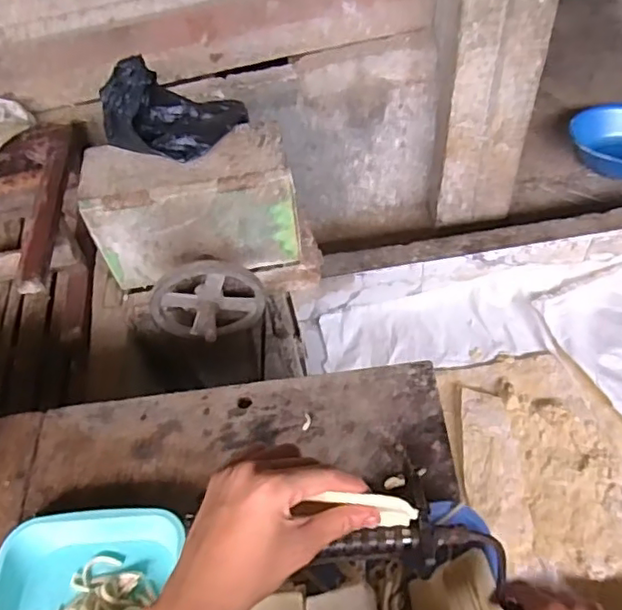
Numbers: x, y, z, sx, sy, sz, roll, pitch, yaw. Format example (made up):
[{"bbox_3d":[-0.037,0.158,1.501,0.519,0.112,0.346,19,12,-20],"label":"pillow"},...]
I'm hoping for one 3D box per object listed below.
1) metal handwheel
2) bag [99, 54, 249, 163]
[{"bbox_3d":[-0.176,0.020,1.054,0.193,0.174,0.091,-8,50,-3],"label":"metal handwheel"},{"bbox_3d":[-0.237,-0.332,1.024,0.214,0.093,0.184,13,55,16],"label":"bag"}]

